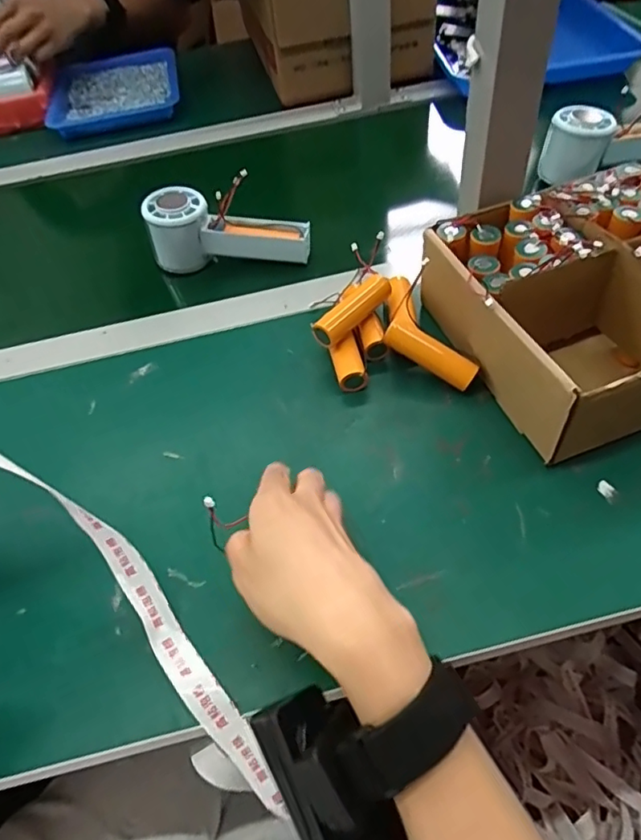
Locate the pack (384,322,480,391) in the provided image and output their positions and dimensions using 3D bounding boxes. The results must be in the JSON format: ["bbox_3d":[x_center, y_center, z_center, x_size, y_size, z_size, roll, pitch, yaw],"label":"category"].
[{"bbox_3d":[0.079,-0.048,0.400,0.069,0.018,0.015,32,60,5],"label":"pack"}]

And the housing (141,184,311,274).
[{"bbox_3d":[-0.084,-0.174,0.514,0.143,0.061,0.045,6,54,10],"label":"housing"}]

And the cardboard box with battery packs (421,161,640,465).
[{"bbox_3d":[0.198,-0.090,0.400,0.199,0.081,0.186,-18,53,-8],"label":"cardboard box with battery packs"}]

